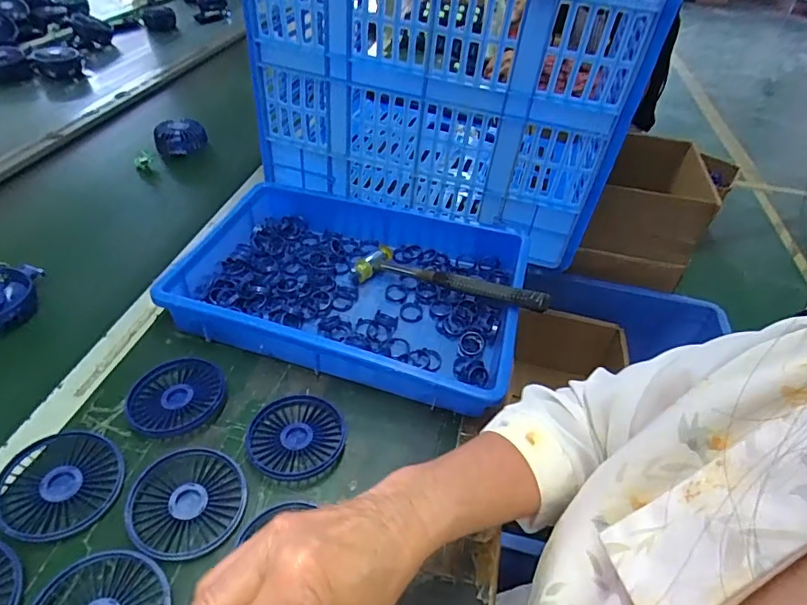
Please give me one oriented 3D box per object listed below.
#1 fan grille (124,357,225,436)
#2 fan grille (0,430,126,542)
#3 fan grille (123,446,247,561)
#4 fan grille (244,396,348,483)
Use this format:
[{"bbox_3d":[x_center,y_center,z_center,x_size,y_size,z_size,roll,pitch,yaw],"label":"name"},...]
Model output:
[{"bbox_3d":[-0.218,0.091,0.471,0.082,0.015,0.086,3,43,-3],"label":"fan grille"},{"bbox_3d":[-0.278,0.146,0.398,0.084,0.018,0.085,3,43,-3],"label":"fan grille"},{"bbox_3d":[-0.176,0.159,0.396,0.083,0.011,0.085,3,43,-3],"label":"fan grille"},{"bbox_3d":[-0.098,0.124,0.451,0.086,0.017,0.083,3,43,-3],"label":"fan grille"}]

